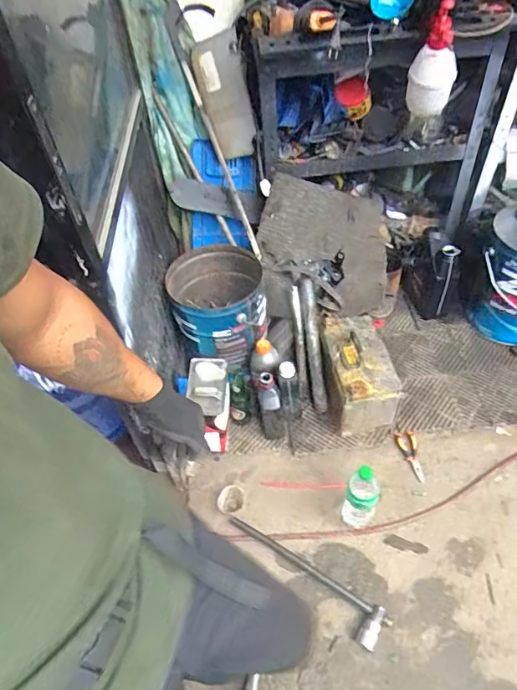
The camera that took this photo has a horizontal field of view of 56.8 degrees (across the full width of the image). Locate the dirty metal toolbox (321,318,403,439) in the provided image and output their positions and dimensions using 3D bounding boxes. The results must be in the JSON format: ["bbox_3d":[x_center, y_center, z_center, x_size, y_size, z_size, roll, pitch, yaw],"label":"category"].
[{"bbox_3d":[0.290,0.099,1.435,0.178,0.228,0.312,-10,49,-4],"label":"dirty metal toolbox"}]

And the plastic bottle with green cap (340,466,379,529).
[{"bbox_3d":[0.257,0.392,1.203,0.083,0.212,0.074,17,52,19],"label":"plastic bottle with green cap"}]

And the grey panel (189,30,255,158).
[{"bbox_3d":[-0.092,-0.698,1.360,0.142,0.304,0.073,-19,20,-11],"label":"grey panel"}]

